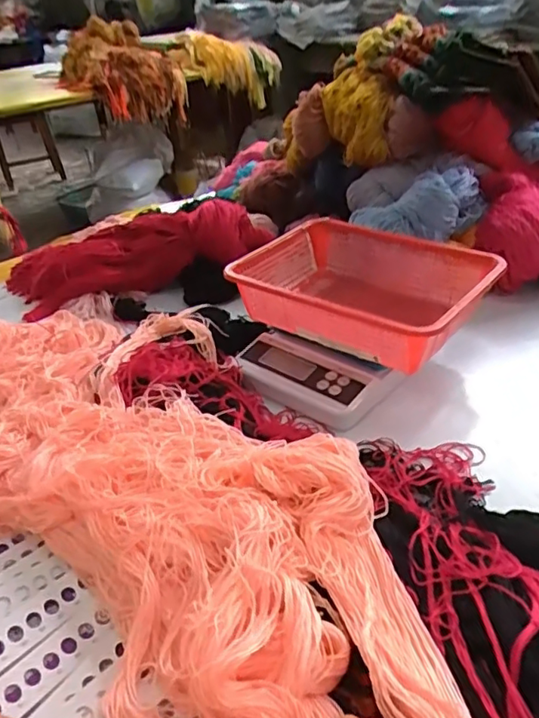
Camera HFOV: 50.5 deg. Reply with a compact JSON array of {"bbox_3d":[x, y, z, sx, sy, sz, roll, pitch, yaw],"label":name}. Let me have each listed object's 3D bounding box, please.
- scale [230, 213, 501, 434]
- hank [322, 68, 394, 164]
[{"bbox_3d":[0.094,-0.046,0.629,0.246,0.116,0.257,20,43,31],"label":"scale"},{"bbox_3d":[0.126,-0.350,0.825,0.096,0.096,0.143,-1,35,6],"label":"hank"}]

